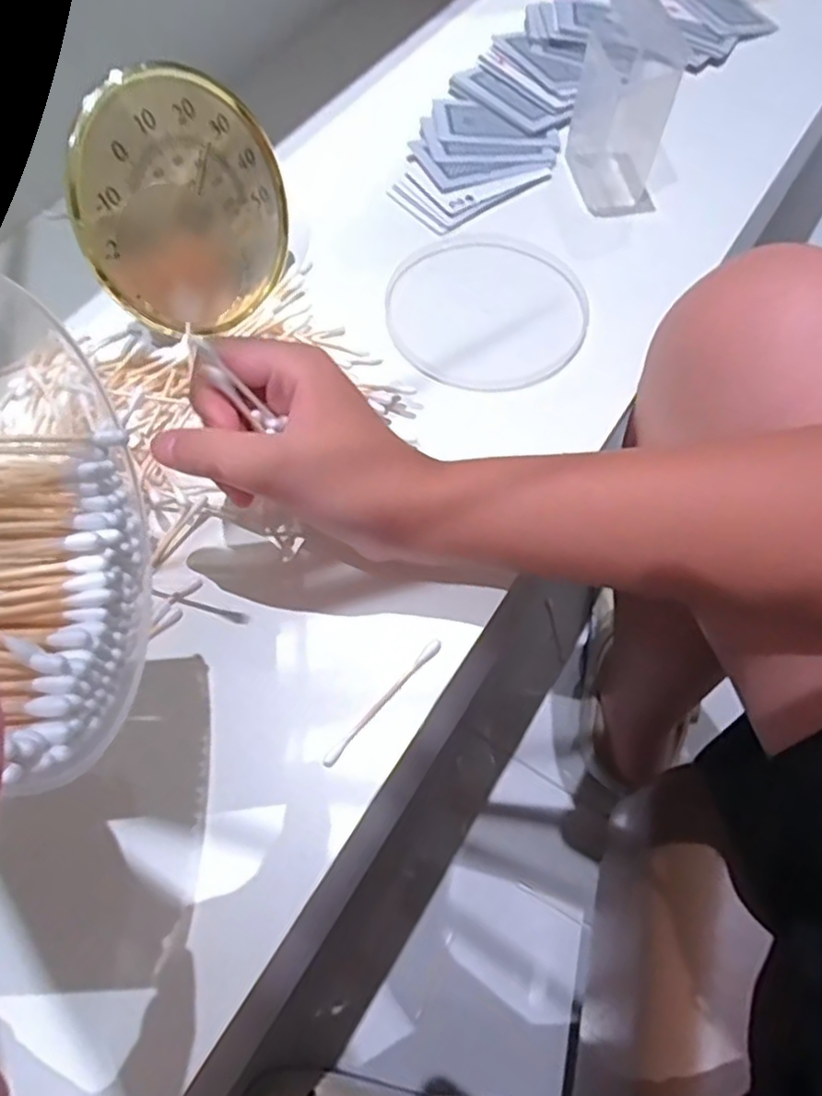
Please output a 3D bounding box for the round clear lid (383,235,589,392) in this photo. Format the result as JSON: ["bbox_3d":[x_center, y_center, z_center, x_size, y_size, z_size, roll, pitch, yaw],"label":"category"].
[{"bbox_3d":[0.045,-0.142,0.406,0.112,0.009,0.119,0,63,-1],"label":"round clear lid"}]

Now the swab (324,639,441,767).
[{"bbox_3d":[-0.011,0.066,0.295,0.005,0.006,0.071,39,69,17],"label":"swab"}]

